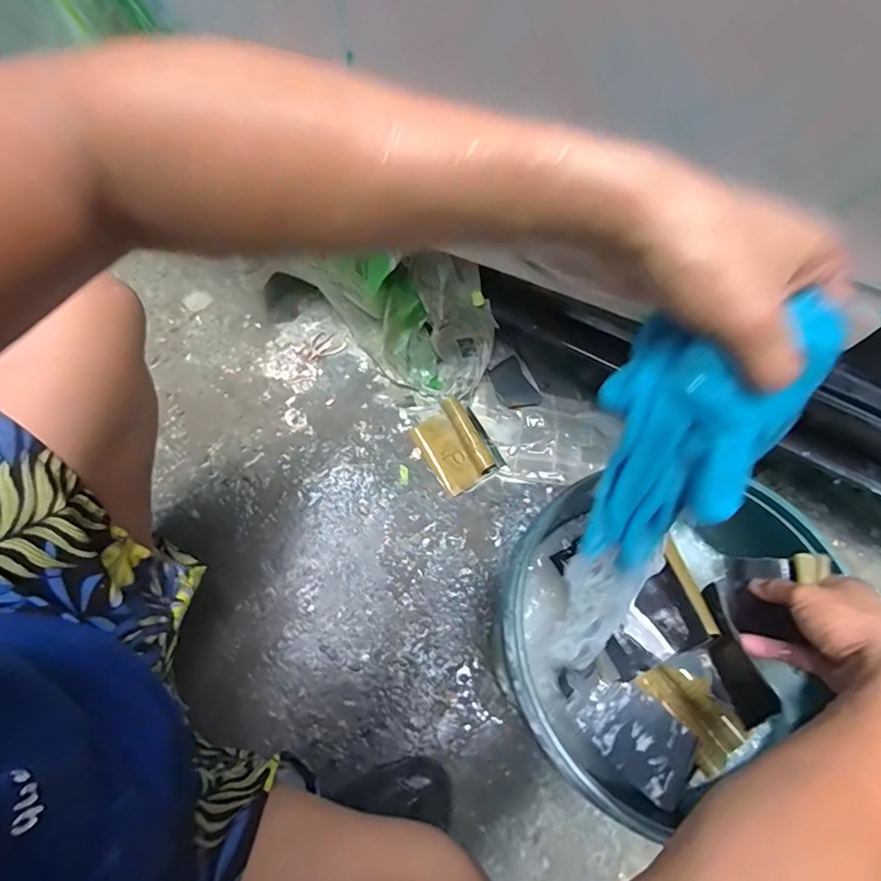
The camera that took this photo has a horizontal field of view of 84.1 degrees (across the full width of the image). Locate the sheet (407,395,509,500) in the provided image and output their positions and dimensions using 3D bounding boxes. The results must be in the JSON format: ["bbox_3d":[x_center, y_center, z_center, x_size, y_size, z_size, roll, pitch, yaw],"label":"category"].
[{"bbox_3d":[0.028,0.004,0.804,0.111,0.032,0.137,-31,70,-14],"label":"sheet"}]

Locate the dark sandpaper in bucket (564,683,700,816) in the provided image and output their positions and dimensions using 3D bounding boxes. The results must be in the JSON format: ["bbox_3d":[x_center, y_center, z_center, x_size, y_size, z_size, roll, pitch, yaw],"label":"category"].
[{"bbox_3d":[0.179,0.269,0.450,0.067,0.009,0.103,-43,52,-15],"label":"dark sandpaper in bucket"}]

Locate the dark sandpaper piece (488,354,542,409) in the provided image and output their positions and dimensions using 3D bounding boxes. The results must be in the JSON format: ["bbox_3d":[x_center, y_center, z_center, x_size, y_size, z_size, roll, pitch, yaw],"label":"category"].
[{"bbox_3d":[0.129,-0.097,0.871,0.068,0.005,0.098,-27,74,-17],"label":"dark sandpaper piece"}]

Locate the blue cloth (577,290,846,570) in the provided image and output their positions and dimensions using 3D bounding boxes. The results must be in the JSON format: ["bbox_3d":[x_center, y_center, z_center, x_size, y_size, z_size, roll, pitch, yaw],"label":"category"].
[{"bbox_3d":[0.142,0.012,0.303,0.092,0.207,0.050,12,42,4],"label":"blue cloth"}]

